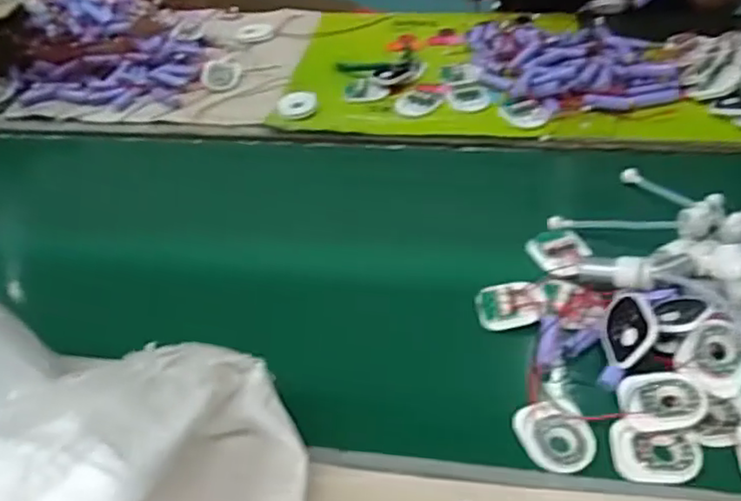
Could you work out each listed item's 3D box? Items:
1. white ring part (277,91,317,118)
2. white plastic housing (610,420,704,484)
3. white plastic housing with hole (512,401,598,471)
[{"bbox_3d":[-0.092,-0.185,0.822,0.049,0.005,0.059,-3,43,2],"label":"white ring part"},{"bbox_3d":[0.203,0.144,0.458,0.059,0.012,0.041,6,44,12],"label":"white plastic housing"},{"bbox_3d":[0.138,0.136,0.478,0.049,0.015,0.058,-21,45,-16],"label":"white plastic housing with hole"}]

